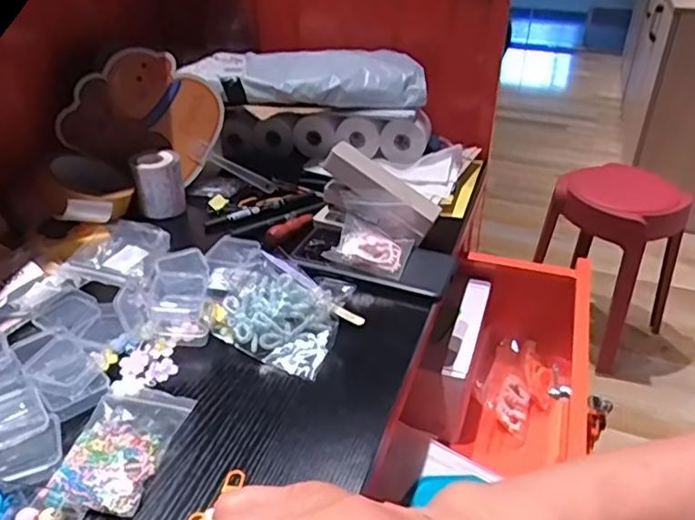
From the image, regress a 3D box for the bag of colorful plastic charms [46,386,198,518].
[{"bbox_3d":[-0.156,0.124,0.415,0.066,0.010,0.101,10,34,9],"label":"bag of colorful plastic charms"}]

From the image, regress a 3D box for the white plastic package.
[{"bbox_3d":[-0.048,-0.229,0.754,0.284,0.046,0.119,-1,33,-2],"label":"white plastic package"}]

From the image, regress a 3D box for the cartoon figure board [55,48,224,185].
[{"bbox_3d":[-0.235,-0.169,0.701,0.163,0.137,0.007,21,18,-14],"label":"cartoon figure board"}]

